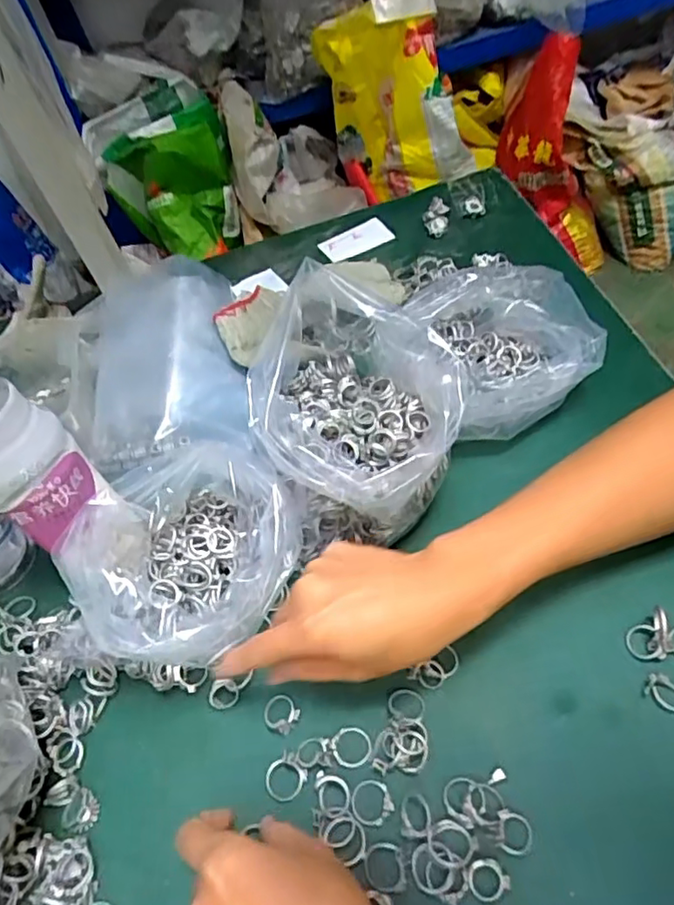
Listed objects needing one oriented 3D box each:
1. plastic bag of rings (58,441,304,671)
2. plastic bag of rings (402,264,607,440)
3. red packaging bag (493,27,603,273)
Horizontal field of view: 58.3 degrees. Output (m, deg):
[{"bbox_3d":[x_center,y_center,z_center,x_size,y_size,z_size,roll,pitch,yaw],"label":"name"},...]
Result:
[{"bbox_3d":[-0.097,0.067,0.396,0.143,0.074,0.144,26,61,33],"label":"plastic bag of rings"},{"bbox_3d":[0.129,-0.088,0.471,0.121,0.057,0.142,-19,48,-1],"label":"plastic bag of rings"},{"bbox_3d":[0.560,-0.703,1.550,0.222,0.604,0.162,-18,44,21],"label":"red packaging bag"}]

